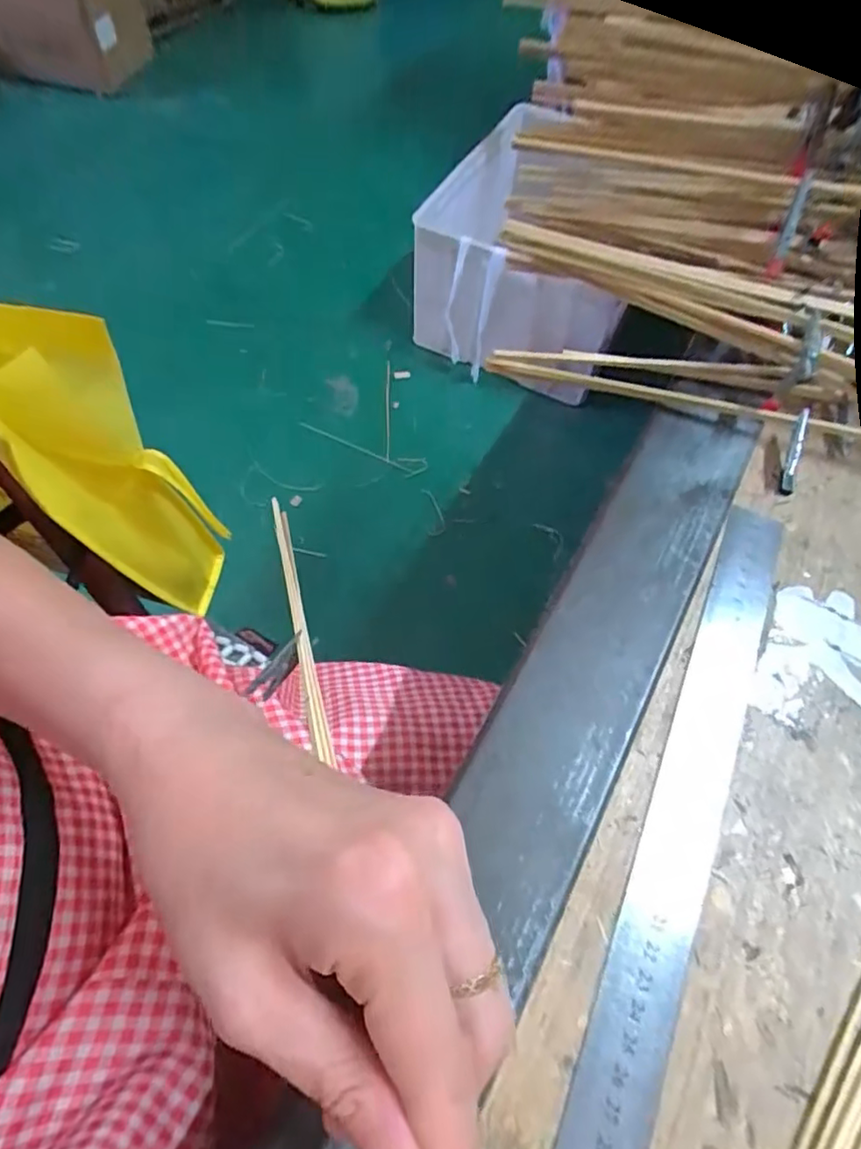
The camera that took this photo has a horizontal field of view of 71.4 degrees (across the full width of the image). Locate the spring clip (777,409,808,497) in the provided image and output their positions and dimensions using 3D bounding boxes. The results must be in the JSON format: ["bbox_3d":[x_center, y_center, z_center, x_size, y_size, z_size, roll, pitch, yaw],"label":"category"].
[{"bbox_3d":[0.199,-0.066,0.328,0.007,0.005,0.048,15,89,7],"label":"spring clip"}]

